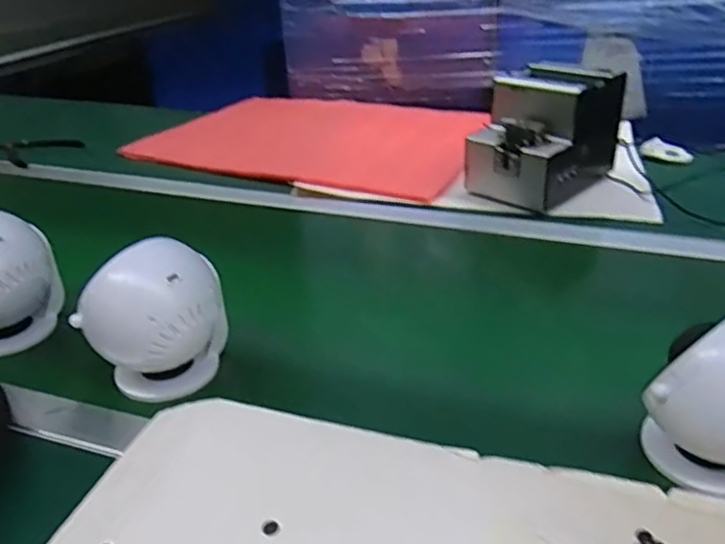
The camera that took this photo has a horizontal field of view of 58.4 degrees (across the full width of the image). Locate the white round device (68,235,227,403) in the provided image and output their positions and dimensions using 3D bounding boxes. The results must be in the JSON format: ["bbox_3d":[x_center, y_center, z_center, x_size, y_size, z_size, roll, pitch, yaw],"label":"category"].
[{"bbox_3d":[-0.169,0.036,0.530,0.092,0.121,0.093,4,23,16],"label":"white round device"}]

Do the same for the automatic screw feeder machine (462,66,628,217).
[{"bbox_3d":[0.247,-0.184,0.873,0.137,0.150,0.182,17,29,41],"label":"automatic screw feeder machine"}]

